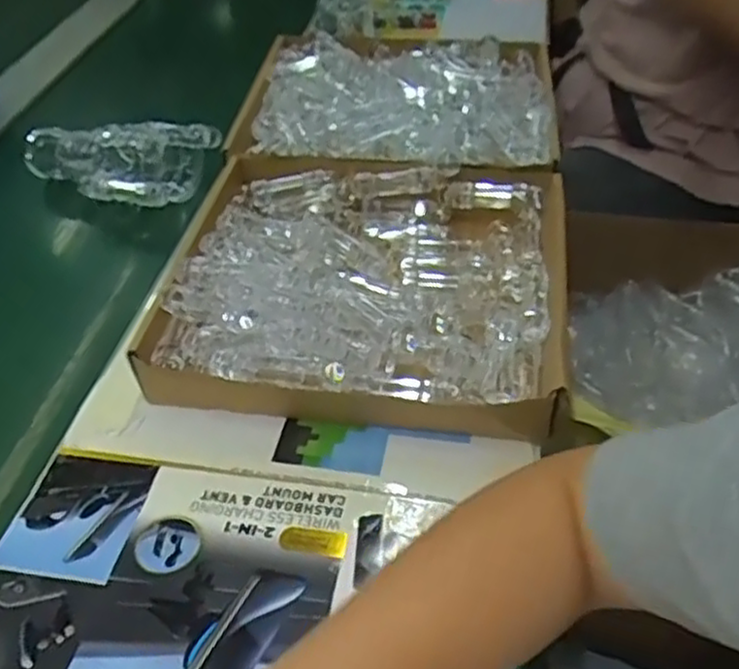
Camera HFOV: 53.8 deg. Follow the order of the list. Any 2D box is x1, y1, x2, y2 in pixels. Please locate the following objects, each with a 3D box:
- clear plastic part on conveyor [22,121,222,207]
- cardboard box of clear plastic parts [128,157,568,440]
[{"bbox_3d":[-0.270,-0.184,0.759,0.193,0.048,0.117,10,46,13],"label":"clear plastic part on conveyor"},{"bbox_3d":[-0.001,-0.046,0.595,0.296,0.075,0.285,6,45,10],"label":"cardboard box of clear plastic parts"}]

